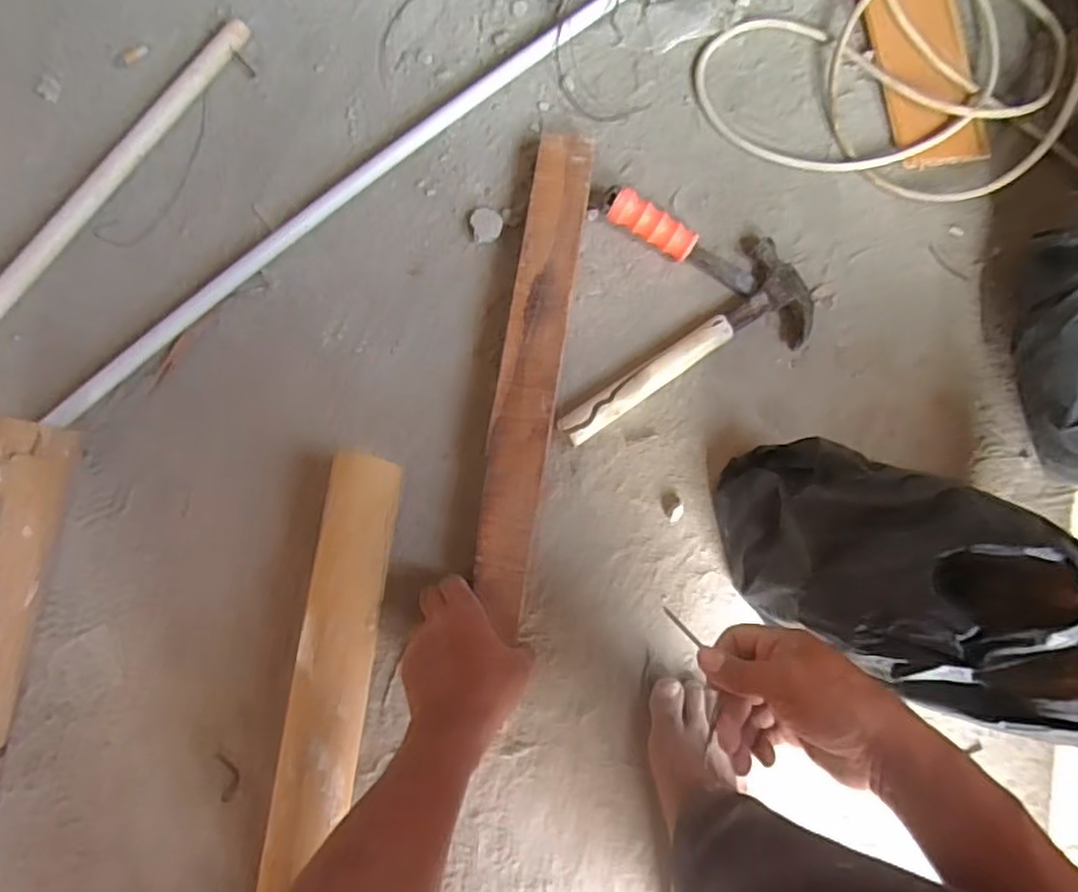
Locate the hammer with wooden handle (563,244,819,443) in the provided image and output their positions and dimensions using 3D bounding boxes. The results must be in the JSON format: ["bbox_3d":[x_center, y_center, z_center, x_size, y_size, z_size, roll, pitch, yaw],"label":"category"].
[{"bbox_3d":[0.147,-0.079,0.653,0.276,0.026,0.092,-37,85,-7],"label":"hammer with wooden handle"}]

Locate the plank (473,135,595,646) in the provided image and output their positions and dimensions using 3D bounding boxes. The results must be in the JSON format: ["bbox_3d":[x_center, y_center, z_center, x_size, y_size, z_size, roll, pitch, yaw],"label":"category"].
[{"bbox_3d":[-0.006,-0.068,0.621,0.059,0.038,0.440,9,82,-4],"label":"plank"}]

